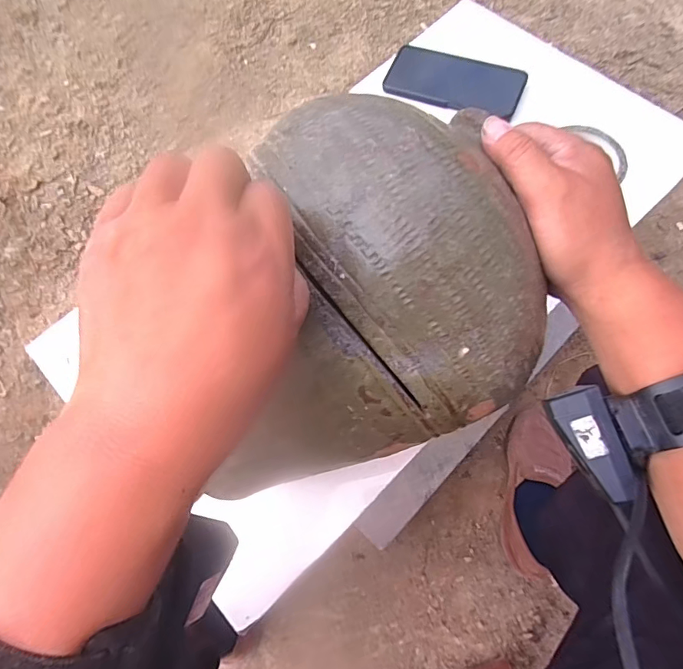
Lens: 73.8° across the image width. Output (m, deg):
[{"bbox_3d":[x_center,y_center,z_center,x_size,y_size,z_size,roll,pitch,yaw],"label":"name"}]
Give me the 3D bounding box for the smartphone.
[{"bbox_3d":[0.141,-0.318,0.568,0.165,0.016,0.085,23,73,11],"label":"smartphone"}]

